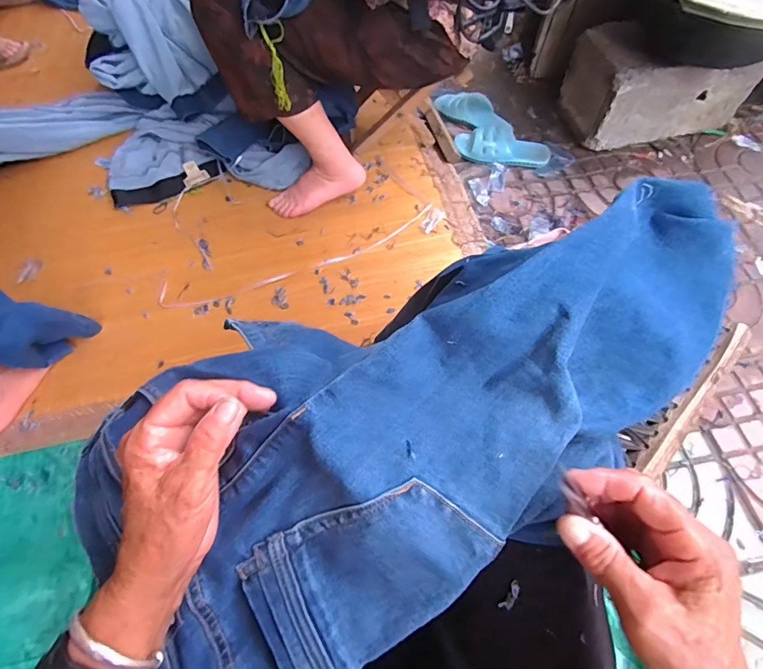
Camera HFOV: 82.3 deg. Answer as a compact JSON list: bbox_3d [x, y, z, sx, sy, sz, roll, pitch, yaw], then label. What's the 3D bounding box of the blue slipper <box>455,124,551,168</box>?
[{"bbox_3d":[0.288,-0.449,1.023,0.218,0.051,0.085,7,64,5],"label":"blue slipper"}]

